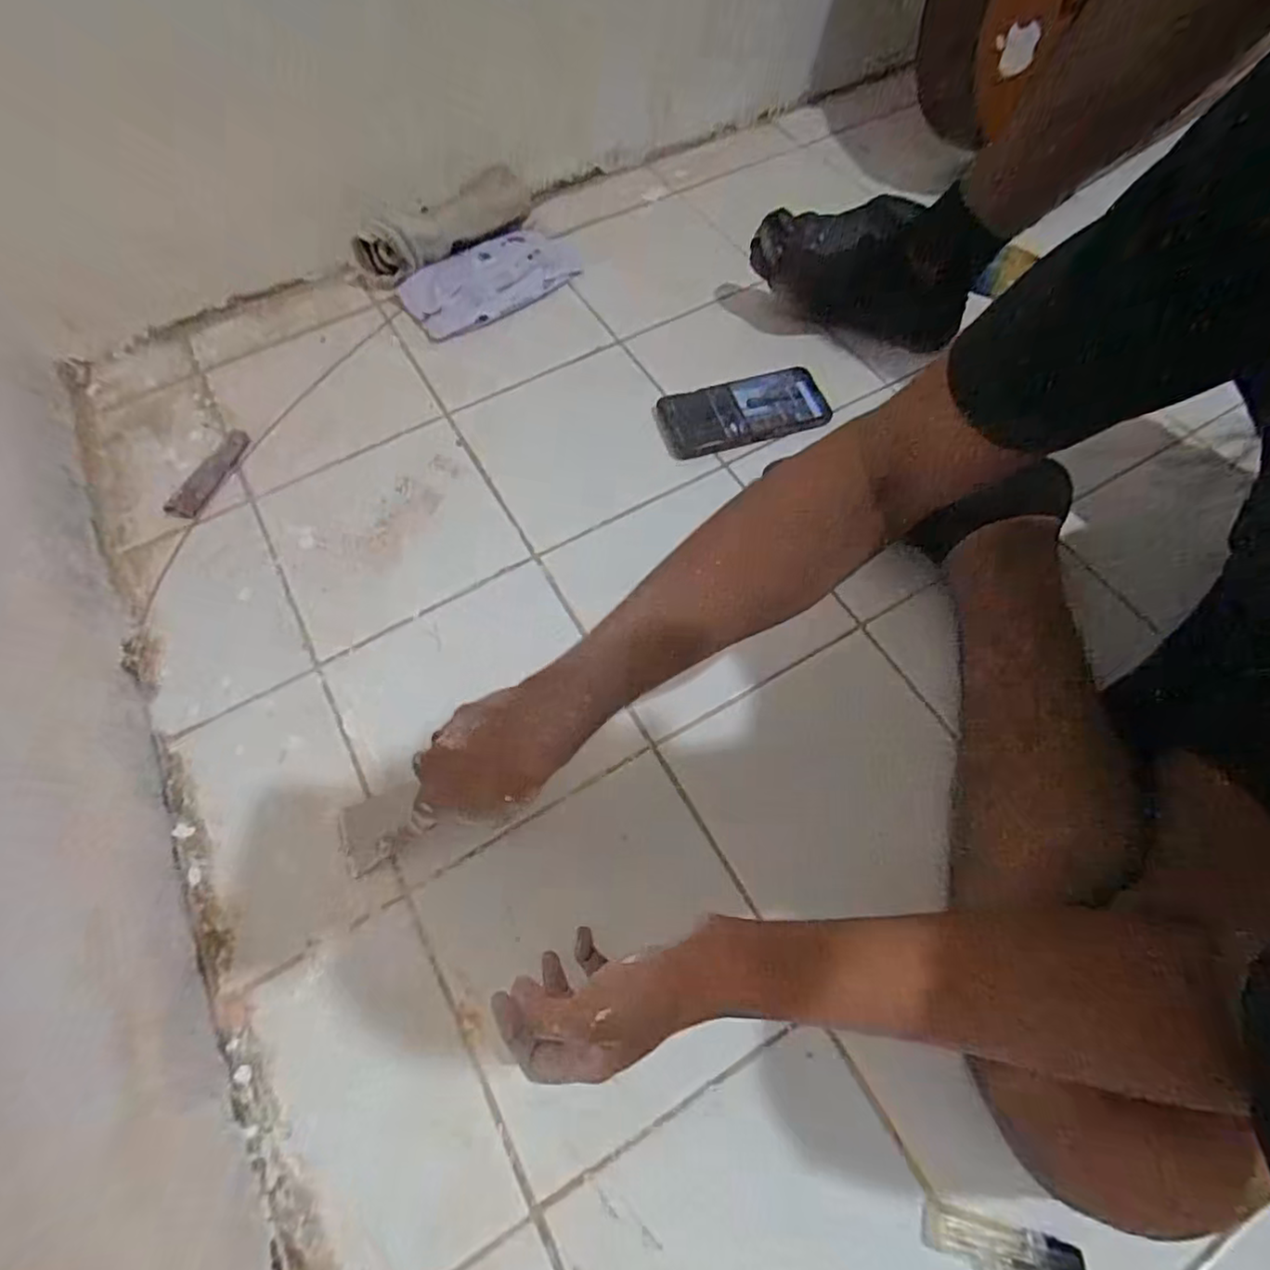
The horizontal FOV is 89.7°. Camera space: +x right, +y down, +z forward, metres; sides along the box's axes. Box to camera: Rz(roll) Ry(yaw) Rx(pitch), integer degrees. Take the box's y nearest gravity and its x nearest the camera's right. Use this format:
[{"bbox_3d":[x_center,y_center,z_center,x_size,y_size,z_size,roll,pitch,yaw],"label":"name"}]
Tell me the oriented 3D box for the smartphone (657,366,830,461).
[{"bbox_3d":[0.103,-0.218,0.615,0.163,0.012,0.075,-13,70,-8],"label":"smartphone"}]

